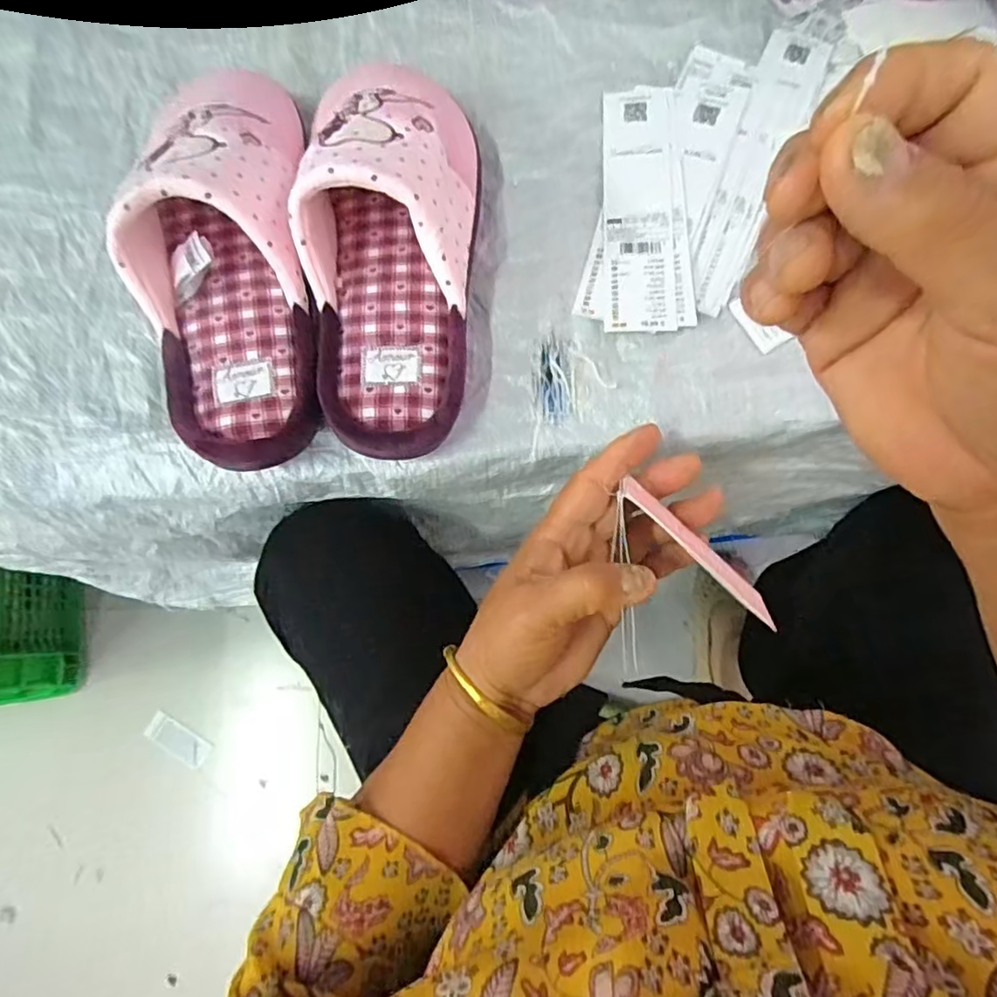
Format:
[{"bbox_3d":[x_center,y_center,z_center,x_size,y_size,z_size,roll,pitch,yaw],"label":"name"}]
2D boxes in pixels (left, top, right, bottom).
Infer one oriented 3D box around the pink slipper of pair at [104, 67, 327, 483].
[{"bbox_3d":[-0.161,-0.145,0.345,0.096,0.081,0.253,-7,77,-2],"label":"pink slipper of pair"}]

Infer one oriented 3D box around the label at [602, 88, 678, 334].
[{"bbox_3d":[0.092,-0.195,0.394,0.043,0.004,0.188,-1,75,8],"label":"label"}]

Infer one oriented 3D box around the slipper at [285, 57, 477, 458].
[{"bbox_3d":[-0.062,-0.152,0.347,0.093,0.079,0.251,5,77,0],"label":"slipper"}]

